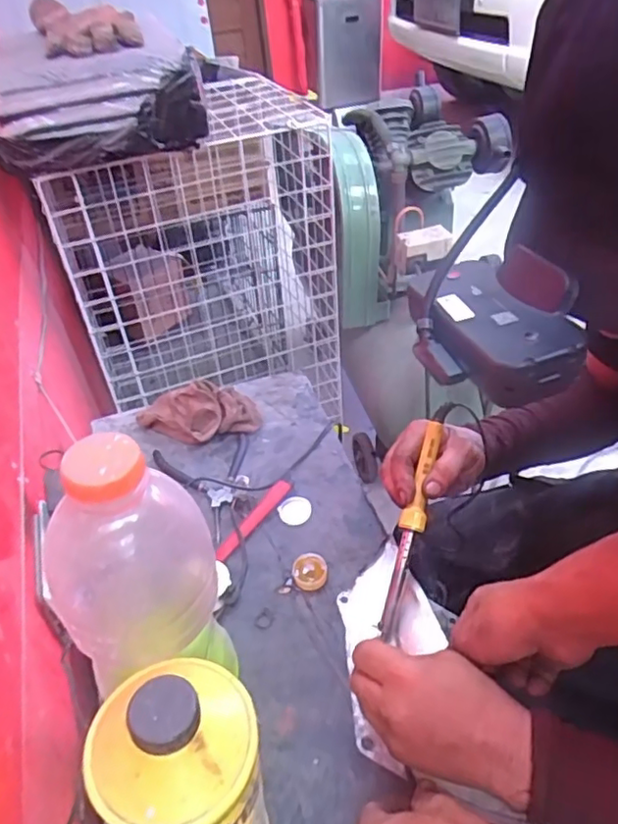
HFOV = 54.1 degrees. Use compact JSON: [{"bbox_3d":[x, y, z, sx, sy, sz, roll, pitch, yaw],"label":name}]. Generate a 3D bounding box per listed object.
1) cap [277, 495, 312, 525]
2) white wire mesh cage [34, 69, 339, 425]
[{"bbox_3d":[-0.014,0.106,0.649,0.033,0.008,0.032,-3,42,3],"label":"cap"},{"bbox_3d":[-0.207,-0.303,1.235,0.489,0.574,0.406,-19,43,-14],"label":"white wire mesh cage"}]

